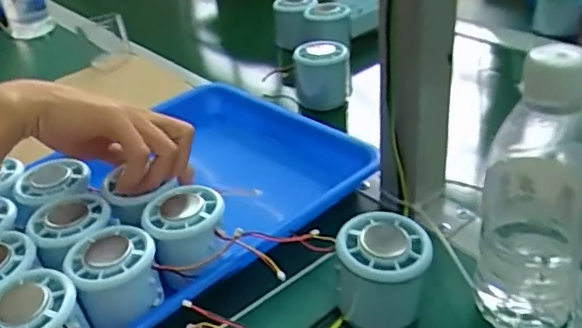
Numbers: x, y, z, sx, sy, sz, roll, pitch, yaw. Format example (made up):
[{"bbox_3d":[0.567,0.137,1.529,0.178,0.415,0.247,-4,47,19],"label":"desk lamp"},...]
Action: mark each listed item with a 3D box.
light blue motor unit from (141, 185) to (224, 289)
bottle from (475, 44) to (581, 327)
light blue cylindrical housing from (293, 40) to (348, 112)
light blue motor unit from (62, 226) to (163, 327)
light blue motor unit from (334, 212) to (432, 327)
[{"bbox_3d":[-0.073,0.045,0.420,0.055,0.036,0.063,-16,35,-15],"label":"light blue motor unit"},{"bbox_3d":[0.141,0.018,0.346,0.055,0.177,0.058,6,35,16],"label":"bottle"},{"bbox_3d":[0.031,-0.092,0.638,0.054,0.073,0.043,-7,33,-4],"label":"light blue cylindrical housing"},{"bbox_3d":[-0.115,0.073,0.396,0.054,0.041,0.052,-20,36,-22],"label":"light blue motor unit"},{"bbox_3d":[0.055,0.076,0.376,0.061,0.065,0.064,0,34,8],"label":"light blue motor unit"}]

